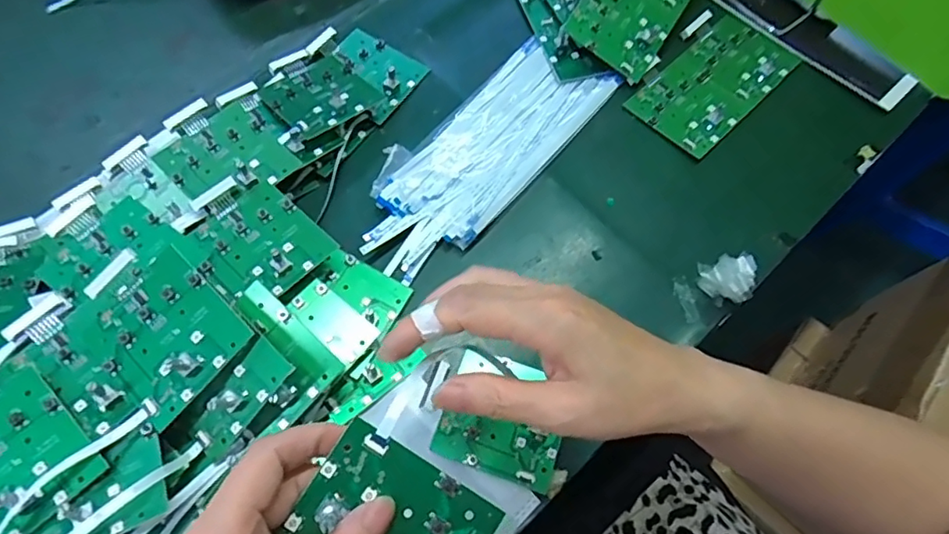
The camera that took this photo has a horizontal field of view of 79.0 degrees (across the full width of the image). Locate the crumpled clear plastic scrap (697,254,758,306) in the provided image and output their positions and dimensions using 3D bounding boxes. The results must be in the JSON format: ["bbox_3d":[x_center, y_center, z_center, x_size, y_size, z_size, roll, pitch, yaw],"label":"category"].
[{"bbox_3d":[0.178,0.008,0.406,0.019,0.047,0.039,-39,72,-17],"label":"crumpled clear plastic scrap"}]

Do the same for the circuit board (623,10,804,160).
[{"bbox_3d":[0.205,-0.167,0.500,0.153,0.012,0.092,-41,73,-18],"label":"circuit board"}]

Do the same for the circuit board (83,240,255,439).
[{"bbox_3d":[-0.183,0.033,0.333,0.090,0.012,0.070,43,86,13],"label":"circuit board"}]

